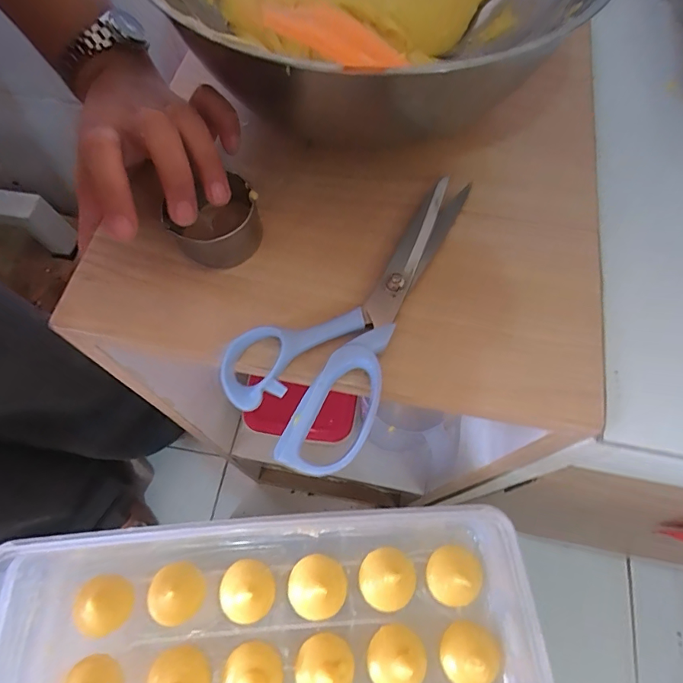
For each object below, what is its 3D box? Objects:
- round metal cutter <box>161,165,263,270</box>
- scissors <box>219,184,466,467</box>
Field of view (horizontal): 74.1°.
[{"bbox_3d":[-0.074,-0.071,0.265,0.047,0.033,0.053,-36,71,-15],"label":"round metal cutter"},{"bbox_3d":[0.009,-0.024,0.251,0.079,0.013,0.188,28,69,11],"label":"scissors"}]

